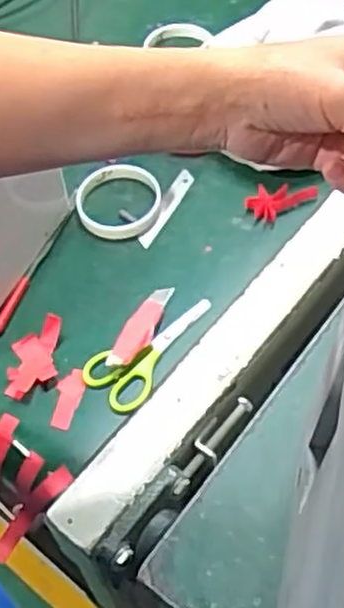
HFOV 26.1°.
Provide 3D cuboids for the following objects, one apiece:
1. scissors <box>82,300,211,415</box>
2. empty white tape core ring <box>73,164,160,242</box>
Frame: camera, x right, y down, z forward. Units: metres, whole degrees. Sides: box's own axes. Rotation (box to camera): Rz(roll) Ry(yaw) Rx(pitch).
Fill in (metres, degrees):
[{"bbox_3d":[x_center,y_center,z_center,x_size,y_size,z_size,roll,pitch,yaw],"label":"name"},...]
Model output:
[{"bbox_3d":[-0.019,0.036,0.648,0.060,0.011,0.130,32,64,21],"label":"scissors"},{"bbox_3d":[-0.053,-0.100,0.738,0.083,0.018,0.082,-1,57,2],"label":"empty white tape core ring"}]

